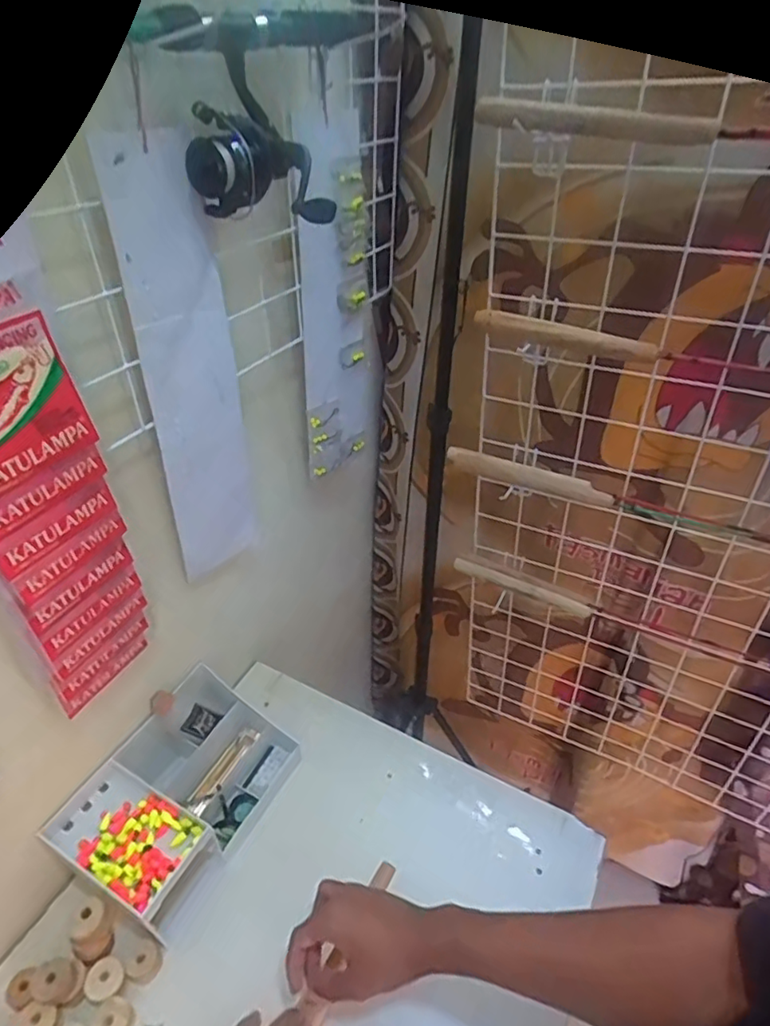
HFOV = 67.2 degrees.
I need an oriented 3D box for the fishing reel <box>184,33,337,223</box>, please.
[{"bbox_3d":[-0.099,-0.290,0.446,0.092,0.112,0.099,-25,45,-26],"label":"fishing reel"}]

